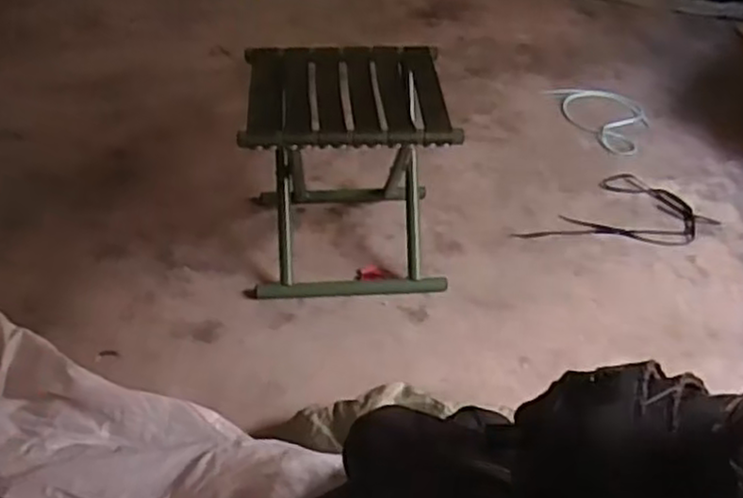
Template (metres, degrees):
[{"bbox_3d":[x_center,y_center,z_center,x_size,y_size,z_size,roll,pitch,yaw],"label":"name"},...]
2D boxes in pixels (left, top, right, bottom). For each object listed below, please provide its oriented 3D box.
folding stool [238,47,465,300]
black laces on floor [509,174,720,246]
[{"bbox_3d":[-0.038,-0.120,1.182,0.285,0.321,0.271,-1,42,-2],"label":"folding stool"},{"bbox_3d":[0.443,-0.077,1.381,0.367,0.011,0.188,2,42,1],"label":"black laces on floor"}]

